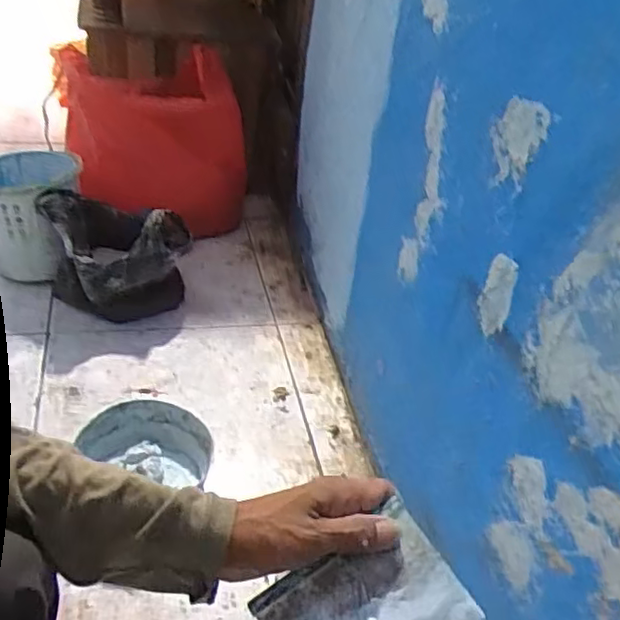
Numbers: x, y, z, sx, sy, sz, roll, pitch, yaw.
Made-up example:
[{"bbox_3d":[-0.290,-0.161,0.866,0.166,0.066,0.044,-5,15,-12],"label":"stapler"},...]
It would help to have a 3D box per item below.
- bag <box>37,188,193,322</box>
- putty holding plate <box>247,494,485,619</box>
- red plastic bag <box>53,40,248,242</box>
[{"bbox_3d":[-0.357,-0.092,1.227,0.256,0.201,0.200,-1,37,-12],"label":"bag"},{"bbox_3d":[0.034,0.189,0.413,0.118,0.008,0.087,-33,59,-9],"label":"putty holding plate"},{"bbox_3d":[-0.327,-0.341,1.401,0.357,0.356,0.192,10,36,3],"label":"red plastic bag"}]

